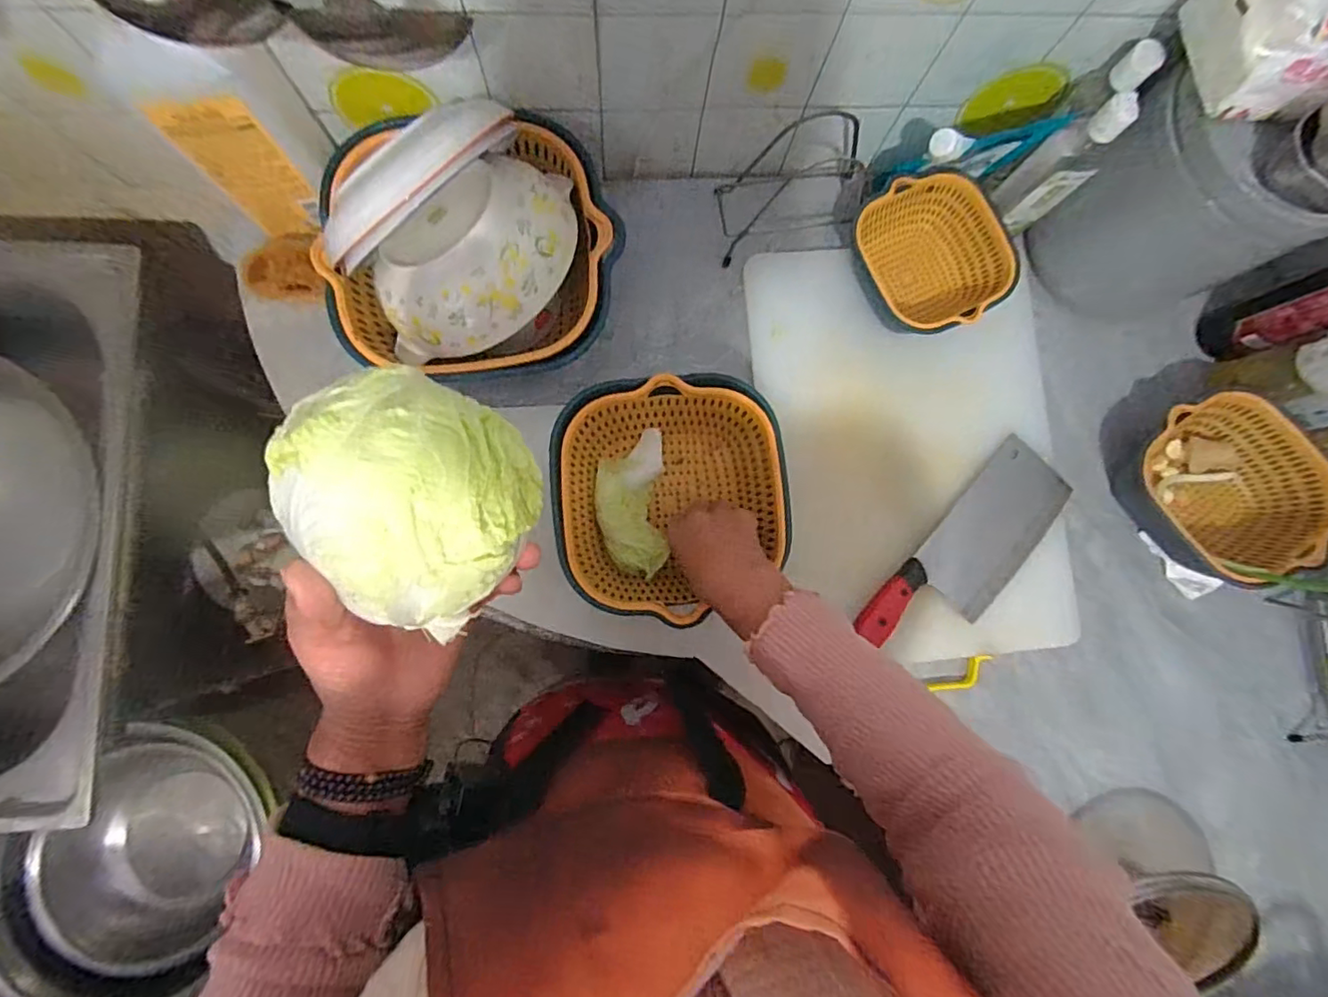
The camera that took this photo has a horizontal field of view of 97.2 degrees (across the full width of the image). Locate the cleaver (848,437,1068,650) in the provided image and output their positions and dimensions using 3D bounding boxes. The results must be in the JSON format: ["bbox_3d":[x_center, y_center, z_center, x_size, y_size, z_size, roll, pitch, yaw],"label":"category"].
[{"bbox_3d":[0.318,0.060,0.607,0.095,0.027,0.262,43,83,1],"label":"cleaver"}]

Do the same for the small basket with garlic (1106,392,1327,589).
[{"bbox_3d":[0.576,-0.021,0.614,0.164,0.084,0.198,-27,87,-6],"label":"small basket with garlic"}]

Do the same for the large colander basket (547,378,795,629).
[{"bbox_3d":[0.005,0.000,0.561,0.204,0.083,0.213,-4,85,-5],"label":"large colander basket"}]

